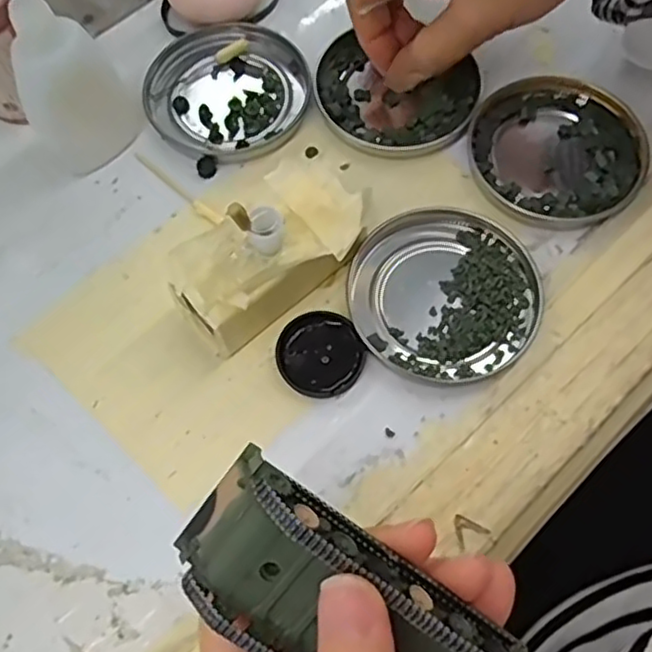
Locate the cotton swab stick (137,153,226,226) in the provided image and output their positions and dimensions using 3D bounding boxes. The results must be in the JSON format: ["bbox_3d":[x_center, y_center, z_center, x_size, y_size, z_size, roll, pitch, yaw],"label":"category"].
[{"bbox_3d":[-0.070,-0.064,0.314,0.059,0.004,0.006,38,74,15],"label":"cotton swab stick"}]

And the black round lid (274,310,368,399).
[{"bbox_3d":[-0.002,0.012,0.279,0.034,0.006,0.034,-1,68,2],"label":"black round lid"}]

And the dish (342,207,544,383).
[{"bbox_3d":[0.050,-0.015,0.287,0.078,0.008,0.074,-1,68,2],"label":"dish"}]

